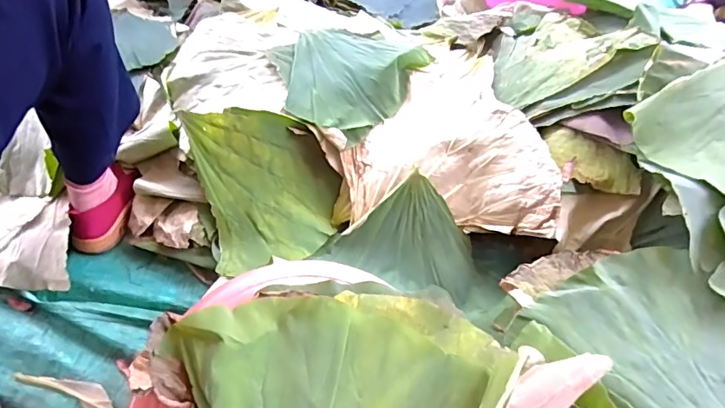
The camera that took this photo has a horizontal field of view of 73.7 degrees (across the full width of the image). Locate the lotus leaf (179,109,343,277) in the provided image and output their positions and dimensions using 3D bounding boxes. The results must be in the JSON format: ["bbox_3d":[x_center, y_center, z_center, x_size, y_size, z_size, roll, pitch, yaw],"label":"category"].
[{"bbox_3d":[-0.154,-0.028,0.817,0.222,0.050,0.284,-15,95,-17],"label":"lotus leaf"}]

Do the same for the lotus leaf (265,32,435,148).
[{"bbox_3d":[-0.042,-0.237,0.883,0.249,0.058,0.242,29,60,16],"label":"lotus leaf"}]

